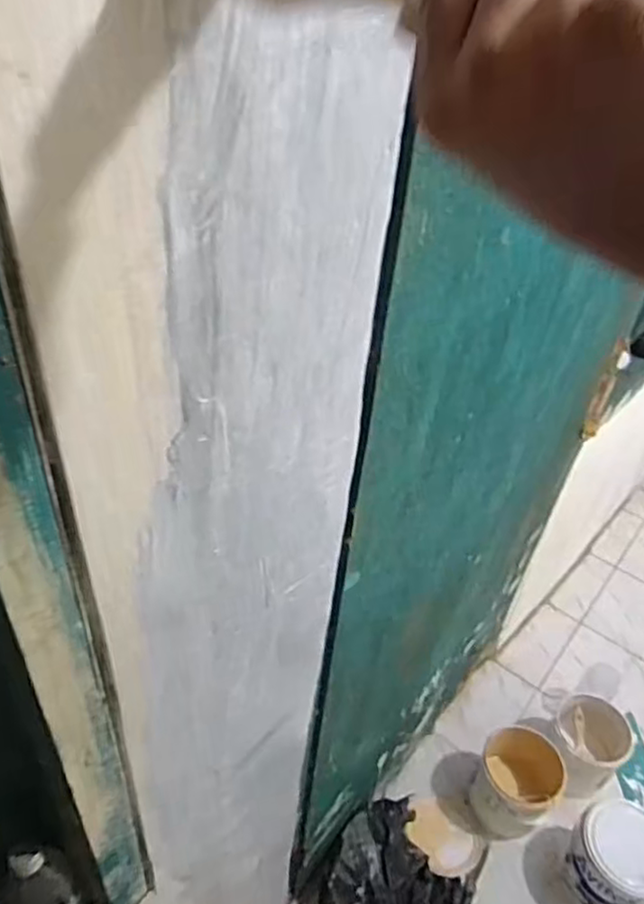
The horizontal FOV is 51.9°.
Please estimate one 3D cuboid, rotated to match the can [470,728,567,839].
[{"bbox_3d":[0.452,0.788,1.561,0.181,0.205,0.172,3,40,-3],"label":"can"}]

